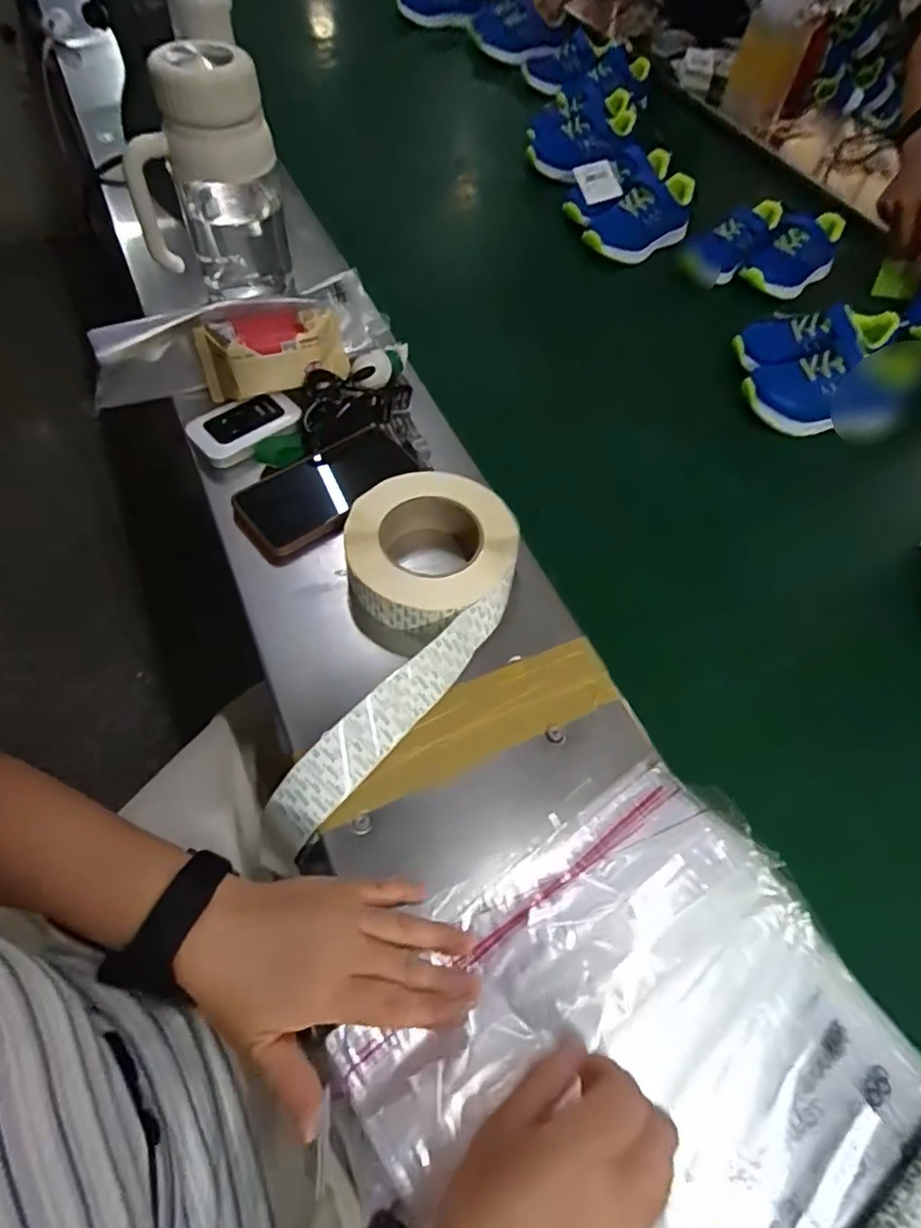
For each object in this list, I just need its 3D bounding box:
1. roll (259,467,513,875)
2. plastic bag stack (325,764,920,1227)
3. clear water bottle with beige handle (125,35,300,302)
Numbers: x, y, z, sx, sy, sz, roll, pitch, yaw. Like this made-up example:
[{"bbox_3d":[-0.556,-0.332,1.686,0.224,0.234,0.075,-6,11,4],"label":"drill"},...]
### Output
[{"bbox_3d":[-0.040,0.028,0.451,0.131,0.066,0.306,11,59,3],"label":"roll"},{"bbox_3d":[0.103,0.248,0.332,0.274,0.020,0.230,-31,65,-21],"label":"plastic bag stack"},{"bbox_3d":[-0.247,-0.415,0.591,0.134,0.211,0.090,-15,61,-12],"label":"clear water bottle with beige handle"}]

